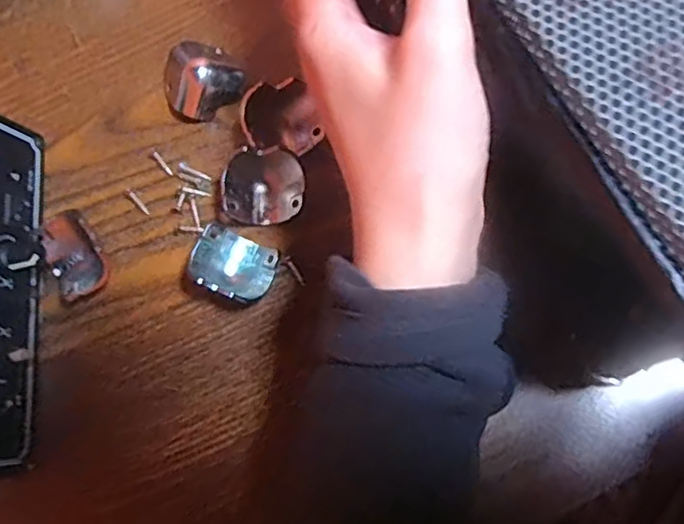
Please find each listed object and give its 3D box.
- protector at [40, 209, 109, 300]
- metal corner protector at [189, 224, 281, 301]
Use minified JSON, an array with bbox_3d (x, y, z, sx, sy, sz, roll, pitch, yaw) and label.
[{"bbox_3d":[-0.119,-0.004,0.277,0.022,0.014,0.043,-29,75,-4],"label":"protector"},{"bbox_3d":[-0.046,0.001,0.270,0.037,0.021,0.030,23,78,10],"label":"metal corner protector"}]

